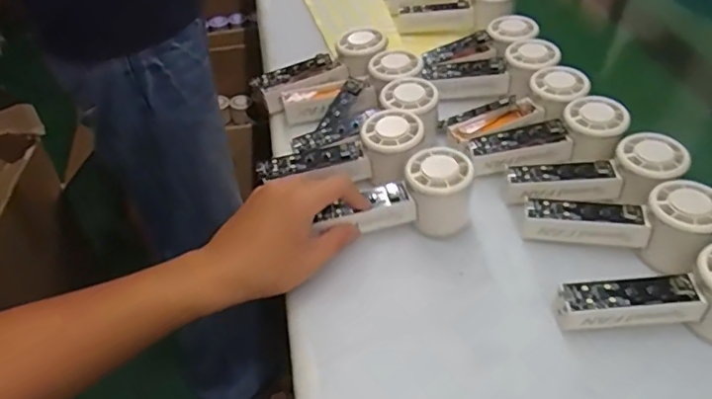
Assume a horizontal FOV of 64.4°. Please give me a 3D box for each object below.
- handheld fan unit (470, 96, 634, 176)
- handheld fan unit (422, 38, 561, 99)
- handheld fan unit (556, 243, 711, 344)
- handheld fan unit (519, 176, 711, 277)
[{"bbox_3d":[0.183,-0.054,0.538,0.145,0.035,0.063,-16,45,6],"label":"handheld fan unit"},{"bbox_3d":[0.151,-0.143,0.628,0.143,0.043,0.059,-12,43,13],"label":"handheld fan unit"},{"bbox_3d":[0.229,0.066,0.422,0.150,0.060,0.063,3,45,5],"label":"handheld fan unit"},{"bbox_3d":[0.219,0.014,0.475,0.149,0.057,0.056,12,46,13],"label":"handheld fan unit"}]

